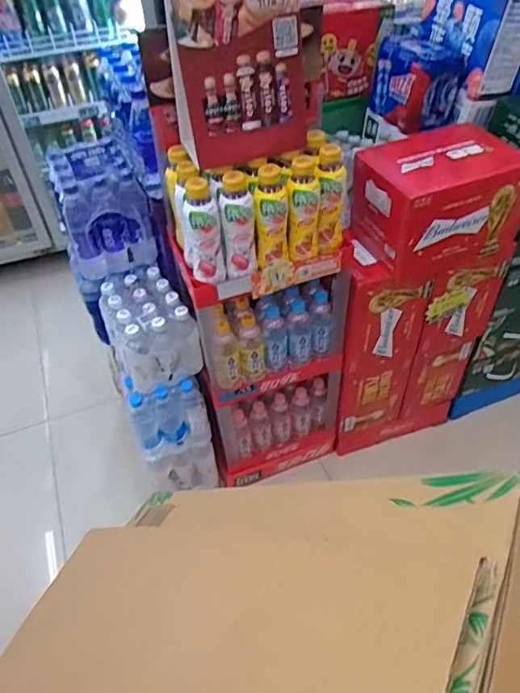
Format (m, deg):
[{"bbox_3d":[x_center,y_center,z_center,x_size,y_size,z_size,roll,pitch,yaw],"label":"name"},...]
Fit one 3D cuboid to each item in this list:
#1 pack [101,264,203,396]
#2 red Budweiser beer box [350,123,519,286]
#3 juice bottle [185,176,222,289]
[{"bbox_3d":[-0.275,-0.051,1.252,0.180,0.177,0.254,-21,43,-16],"label":"pack"},{"bbox_3d":[0.407,-0.321,1.175,0.320,0.246,0.219,-16,42,-11],"label":"red Budweiser beer box"},{"bbox_3d":[-0.106,-0.210,0.960,0.061,0.210,0.059,-15,42,-9],"label":"juice bottle"}]

